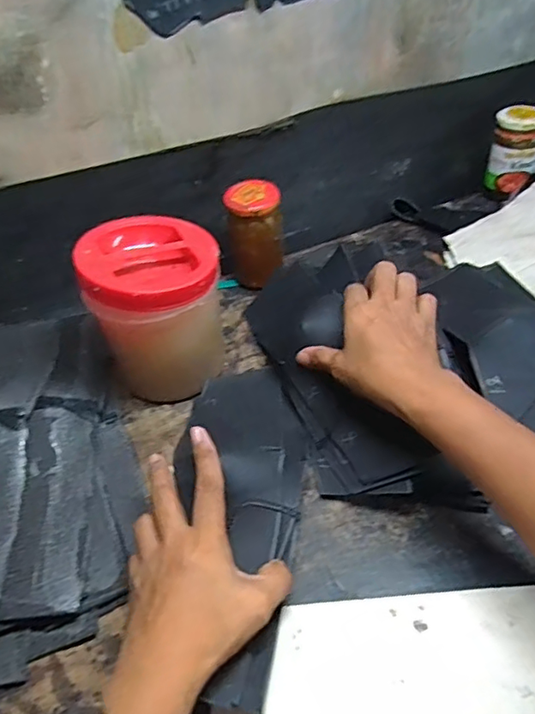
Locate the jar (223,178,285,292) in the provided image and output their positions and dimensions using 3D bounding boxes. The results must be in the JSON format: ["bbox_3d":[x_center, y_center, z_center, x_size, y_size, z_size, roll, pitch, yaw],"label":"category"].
[{"bbox_3d":[-0.012,-0.140,0.633,0.058,0.102,0.056,-2,44,4],"label":"jar"}]

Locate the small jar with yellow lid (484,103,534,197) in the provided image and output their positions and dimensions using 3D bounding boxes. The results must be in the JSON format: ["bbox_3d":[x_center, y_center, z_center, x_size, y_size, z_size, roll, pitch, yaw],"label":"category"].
[{"bbox_3d":[0.320,-0.264,0.719,0.057,0.101,0.064,16,48,21],"label":"small jar with yellow lid"}]

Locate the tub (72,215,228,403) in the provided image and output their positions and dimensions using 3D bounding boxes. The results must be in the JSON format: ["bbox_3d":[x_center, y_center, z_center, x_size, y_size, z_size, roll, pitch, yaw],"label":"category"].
[{"bbox_3d":[-0.098,-0.040,0.524,0.117,0.147,0.108,-3,44,3],"label":"tub"}]

